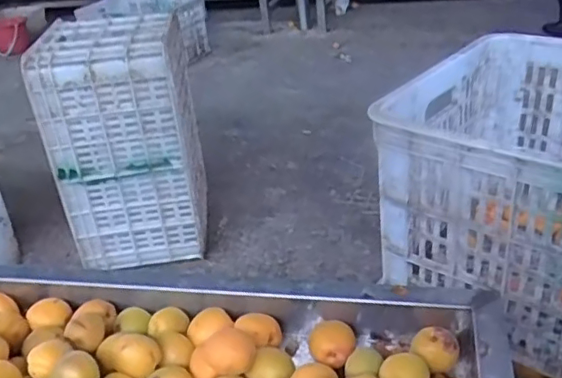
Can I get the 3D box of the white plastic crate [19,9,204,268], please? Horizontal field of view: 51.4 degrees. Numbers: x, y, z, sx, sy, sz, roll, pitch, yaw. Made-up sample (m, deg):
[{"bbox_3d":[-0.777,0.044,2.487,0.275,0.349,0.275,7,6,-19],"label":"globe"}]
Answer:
[{"bbox_3d":[-0.328,-0.086,1.297,0.278,0.520,0.258,-5,30,1],"label":"white plastic crate"}]

